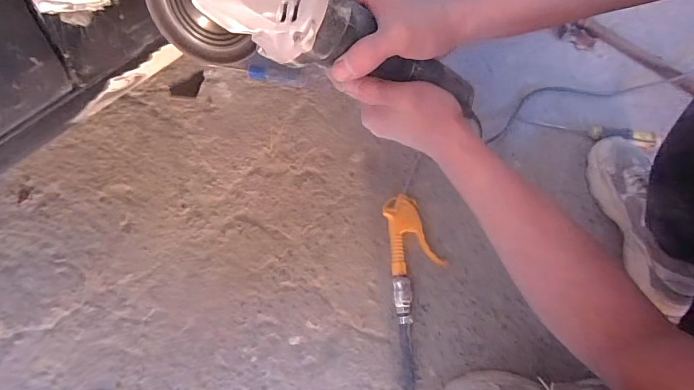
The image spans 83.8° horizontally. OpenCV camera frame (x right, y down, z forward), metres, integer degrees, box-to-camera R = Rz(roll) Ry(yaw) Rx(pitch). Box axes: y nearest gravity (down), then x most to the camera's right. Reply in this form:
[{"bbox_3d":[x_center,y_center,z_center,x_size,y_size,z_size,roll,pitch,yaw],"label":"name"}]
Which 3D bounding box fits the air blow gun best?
[{"bbox_3d":[0.104,0.090,0.575,0.087,0.033,0.190,-4,70,-5],"label":"air blow gun"}]

